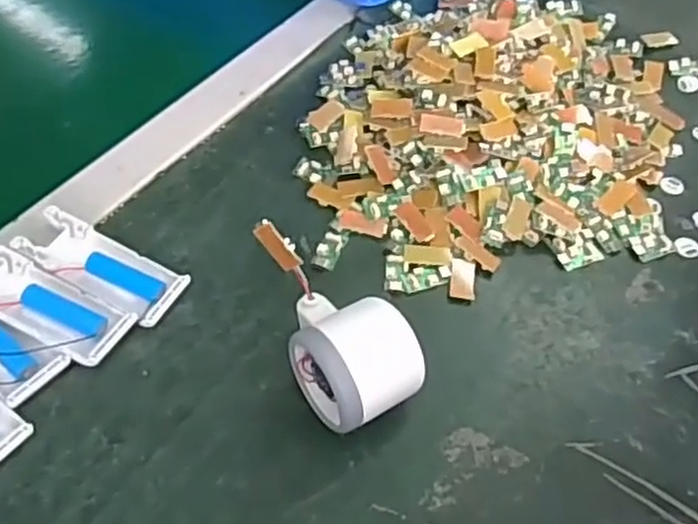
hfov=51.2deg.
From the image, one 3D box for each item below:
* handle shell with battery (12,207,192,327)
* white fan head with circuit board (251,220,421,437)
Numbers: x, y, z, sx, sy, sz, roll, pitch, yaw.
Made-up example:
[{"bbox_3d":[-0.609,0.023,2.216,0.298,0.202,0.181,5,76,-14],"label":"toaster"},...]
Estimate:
[{"bbox_3d":[-0.152,0.004,0.447,0.101,0.016,0.040,26,54,14],"label":"handle shell with battery"},{"bbox_3d":[-0.011,0.036,0.410,0.056,0.060,0.115,-26,59,-23],"label":"white fan head with circuit board"}]

